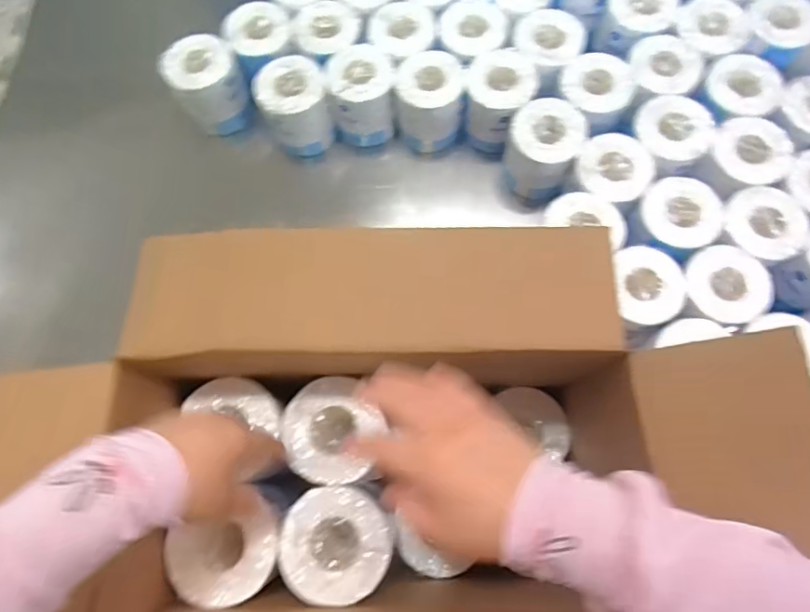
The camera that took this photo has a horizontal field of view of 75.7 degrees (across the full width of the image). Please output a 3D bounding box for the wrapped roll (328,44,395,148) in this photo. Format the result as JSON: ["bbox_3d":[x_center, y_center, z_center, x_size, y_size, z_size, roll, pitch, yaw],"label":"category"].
[{"bbox_3d":[-0.061,-0.318,0.793,0.088,0.114,0.095,0,74,2],"label":"wrapped roll"}]

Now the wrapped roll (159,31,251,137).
[{"bbox_3d":[-0.303,-0.342,0.808,0.102,0.101,0.106,-35,76,-8],"label":"wrapped roll"}]

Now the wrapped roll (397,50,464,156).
[{"bbox_3d":[0.037,-0.304,0.790,0.097,0.119,0.097,6,74,4],"label":"wrapped roll"}]

